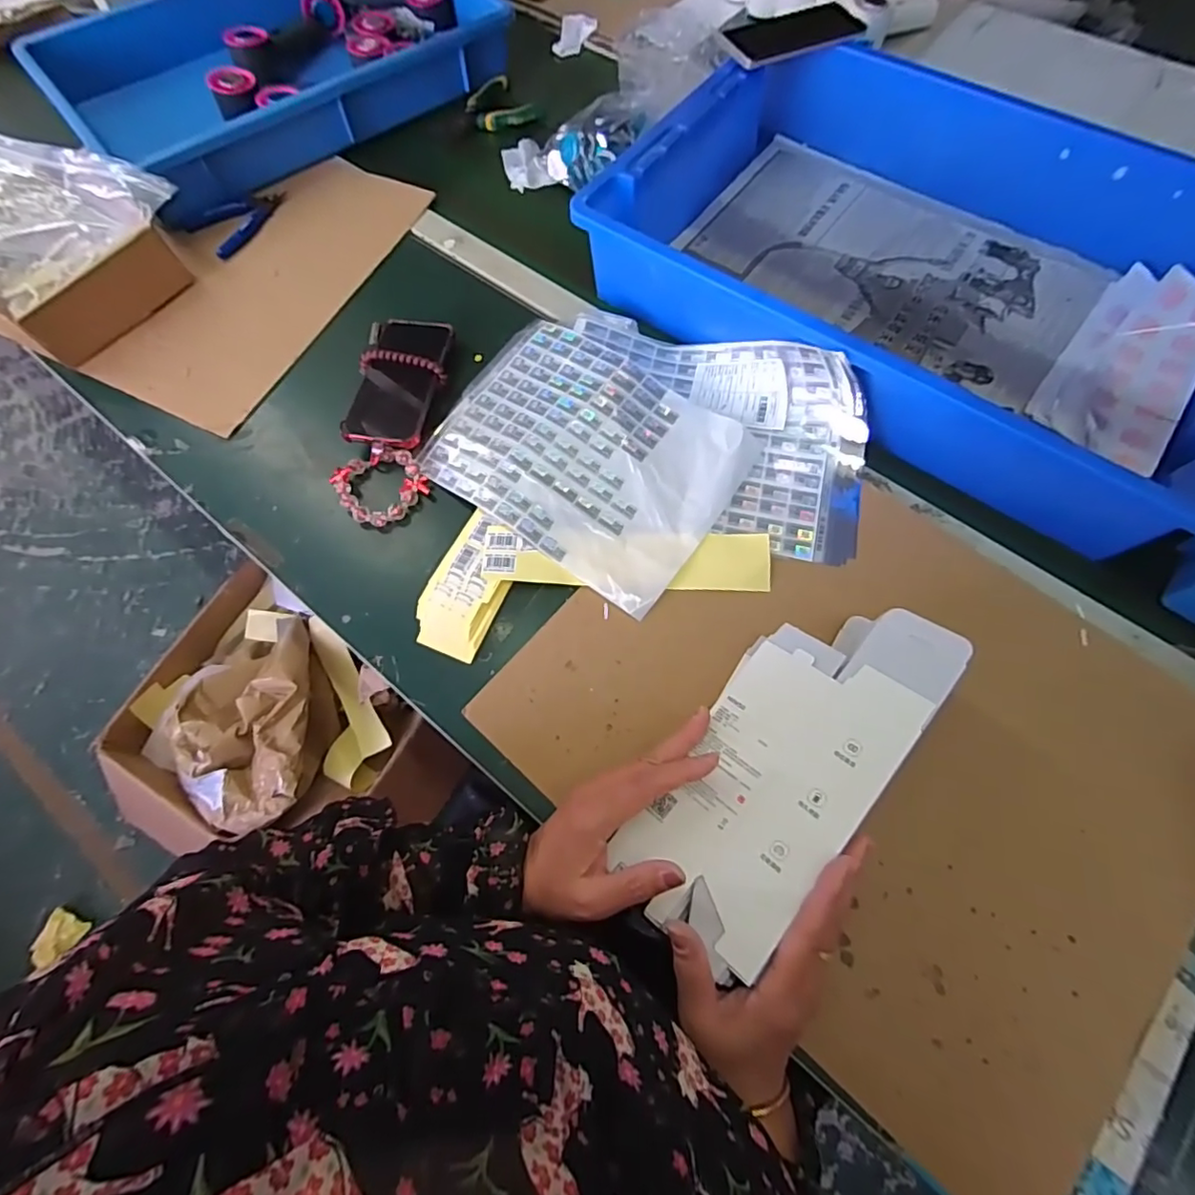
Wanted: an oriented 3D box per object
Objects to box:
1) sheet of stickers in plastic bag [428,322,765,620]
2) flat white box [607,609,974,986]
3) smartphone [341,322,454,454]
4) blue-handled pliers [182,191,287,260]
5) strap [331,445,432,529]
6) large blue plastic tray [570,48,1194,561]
[{"bbox_3d":[-0.014,-0.145,0.554,0.287,0.019,0.217,33,75,14],"label":"sheet of stickers in plastic bag"},{"bbox_3d":[0.133,0.107,0.396,0.119,0.005,0.267,34,75,32],"label":"flat white box"},{"bbox_3d":[-0.203,-0.229,0.589,0.076,0.016,0.162,9,67,4],"label":"smartphone"},{"bbox_3d":[-0.443,-0.477,0.707,0.077,0.011,0.119,38,76,16],"label":"blue-handled pliers"},{"bbox_3d":[-0.219,-0.117,0.562,0.079,0.021,0.093,-42,72,-12],"label":"strap"},{"bbox_3d":[0.344,-0.347,0.580,0.637,0.100,0.424,32,75,14],"label":"large blue plastic tray"}]

